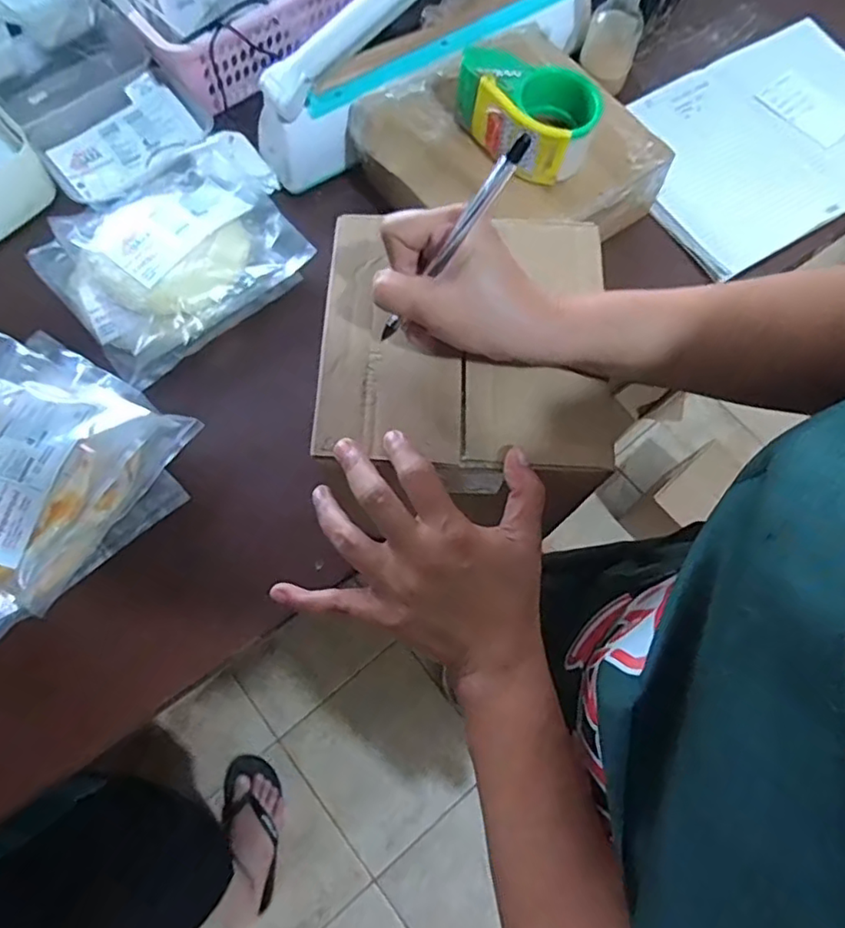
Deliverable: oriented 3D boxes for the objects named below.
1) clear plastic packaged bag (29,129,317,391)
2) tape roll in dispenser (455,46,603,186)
[{"bbox_3d":[-0.246,-0.226,0.618,0.240,0.038,0.200,-38,77,-13],"label":"clear plastic packaged bag"},{"bbox_3d":[0.094,-0.325,0.569,0.132,0.060,0.081,18,72,4],"label":"tape roll in dispenser"}]

